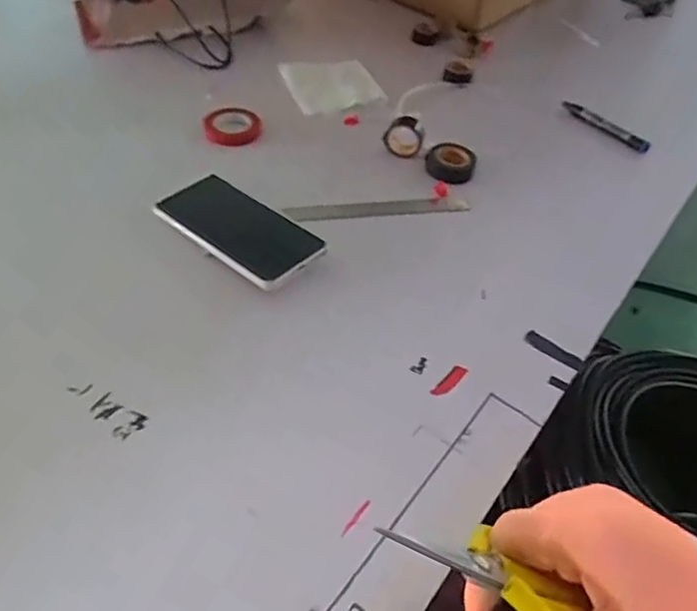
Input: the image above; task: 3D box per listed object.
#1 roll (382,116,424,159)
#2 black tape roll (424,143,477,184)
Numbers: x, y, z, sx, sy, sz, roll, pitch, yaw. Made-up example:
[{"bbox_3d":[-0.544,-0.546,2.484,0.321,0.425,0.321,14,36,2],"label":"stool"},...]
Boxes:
[{"bbox_3d":[0.062,-0.188,0.681,0.041,0.044,0.016,23,49,14],"label":"roll"},{"bbox_3d":[0.113,-0.159,0.673,0.054,0.023,0.055,4,48,-4],"label":"black tape roll"}]

